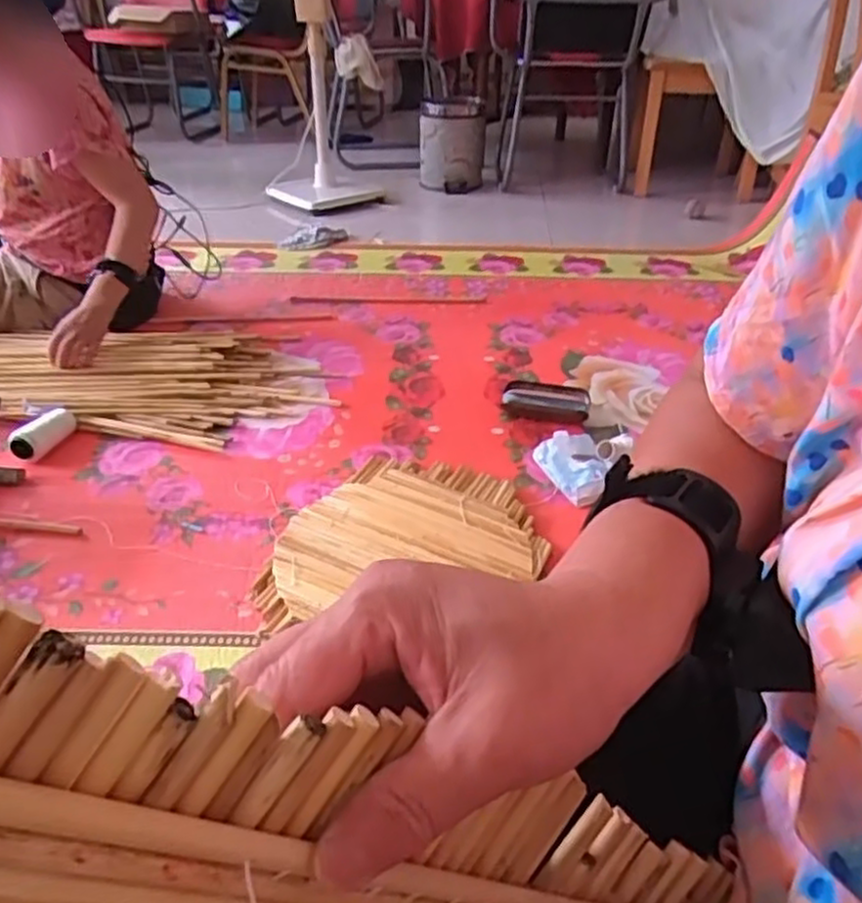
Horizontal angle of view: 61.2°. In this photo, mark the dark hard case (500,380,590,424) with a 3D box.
[{"bbox_3d":[0.205,-0.086,1.300,0.158,0.043,0.082,2,33,1],"label":"dark hard case"}]

